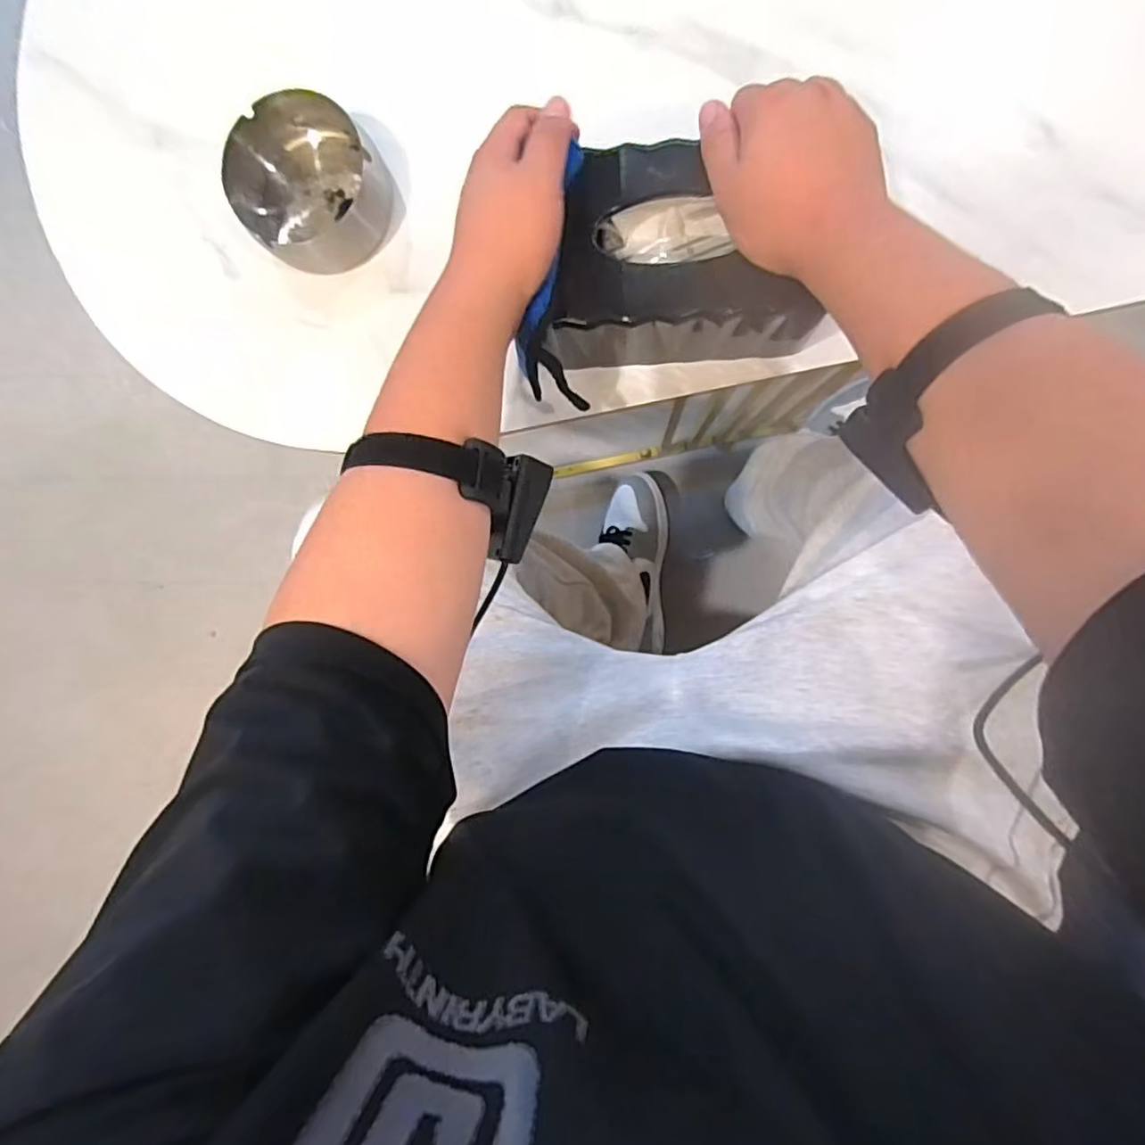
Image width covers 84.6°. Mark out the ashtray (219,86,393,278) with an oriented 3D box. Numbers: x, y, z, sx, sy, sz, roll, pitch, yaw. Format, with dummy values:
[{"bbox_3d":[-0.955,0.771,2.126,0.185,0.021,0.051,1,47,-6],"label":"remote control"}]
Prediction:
[{"bbox_3d":[-0.208,-0.302,0.498,0.112,0.050,0.112,0,93,6],"label":"ashtray"}]

